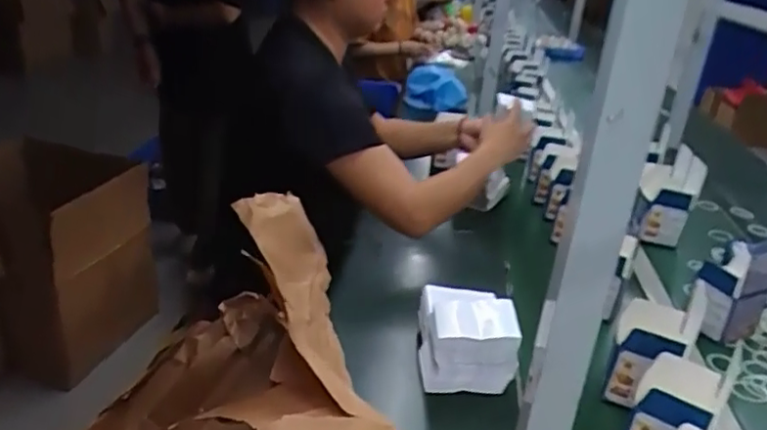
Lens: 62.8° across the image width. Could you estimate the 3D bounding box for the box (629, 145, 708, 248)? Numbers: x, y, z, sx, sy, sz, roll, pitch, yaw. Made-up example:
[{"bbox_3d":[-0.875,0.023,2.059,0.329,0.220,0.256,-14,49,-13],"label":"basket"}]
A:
[{"bbox_3d":[0.579,-0.047,1.290,0.122,0.086,0.236,16,56,29],"label":"box"}]

